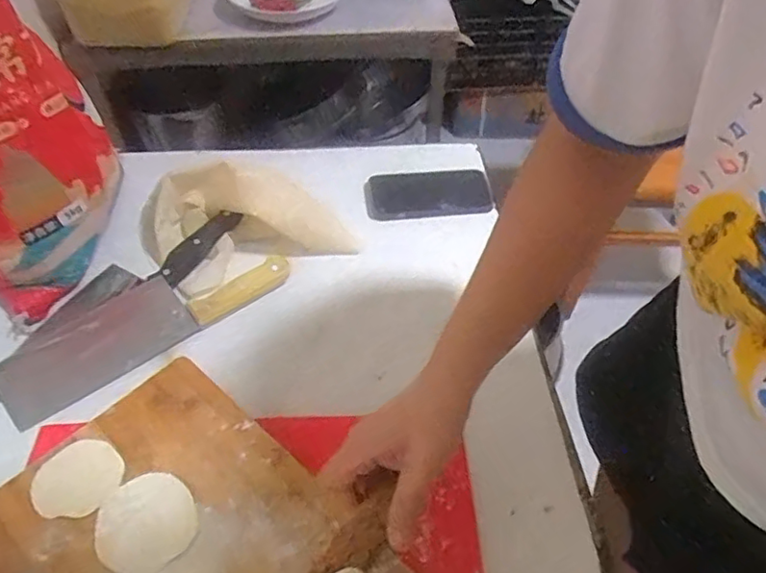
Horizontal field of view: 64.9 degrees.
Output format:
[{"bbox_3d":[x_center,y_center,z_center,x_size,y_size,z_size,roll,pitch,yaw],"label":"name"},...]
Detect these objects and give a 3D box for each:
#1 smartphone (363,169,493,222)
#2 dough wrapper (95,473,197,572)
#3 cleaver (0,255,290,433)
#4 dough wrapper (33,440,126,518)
[{"bbox_3d":[0.055,-0.115,0.747,0.152,0.008,0.073,-4,61,-2],"label":"smartphone"},{"bbox_3d":[-0.180,0.178,0.458,0.069,0.005,0.073,-13,49,-14],"label":"dough wrapper"},{"bbox_3d":[-0.239,0.032,0.614,0.287,0.026,0.087,-28,54,-25],"label":"cleaver"},{"bbox_3d":[-0.243,0.153,0.479,0.062,0.004,0.064,1,47,-1],"label":"dough wrapper"}]

